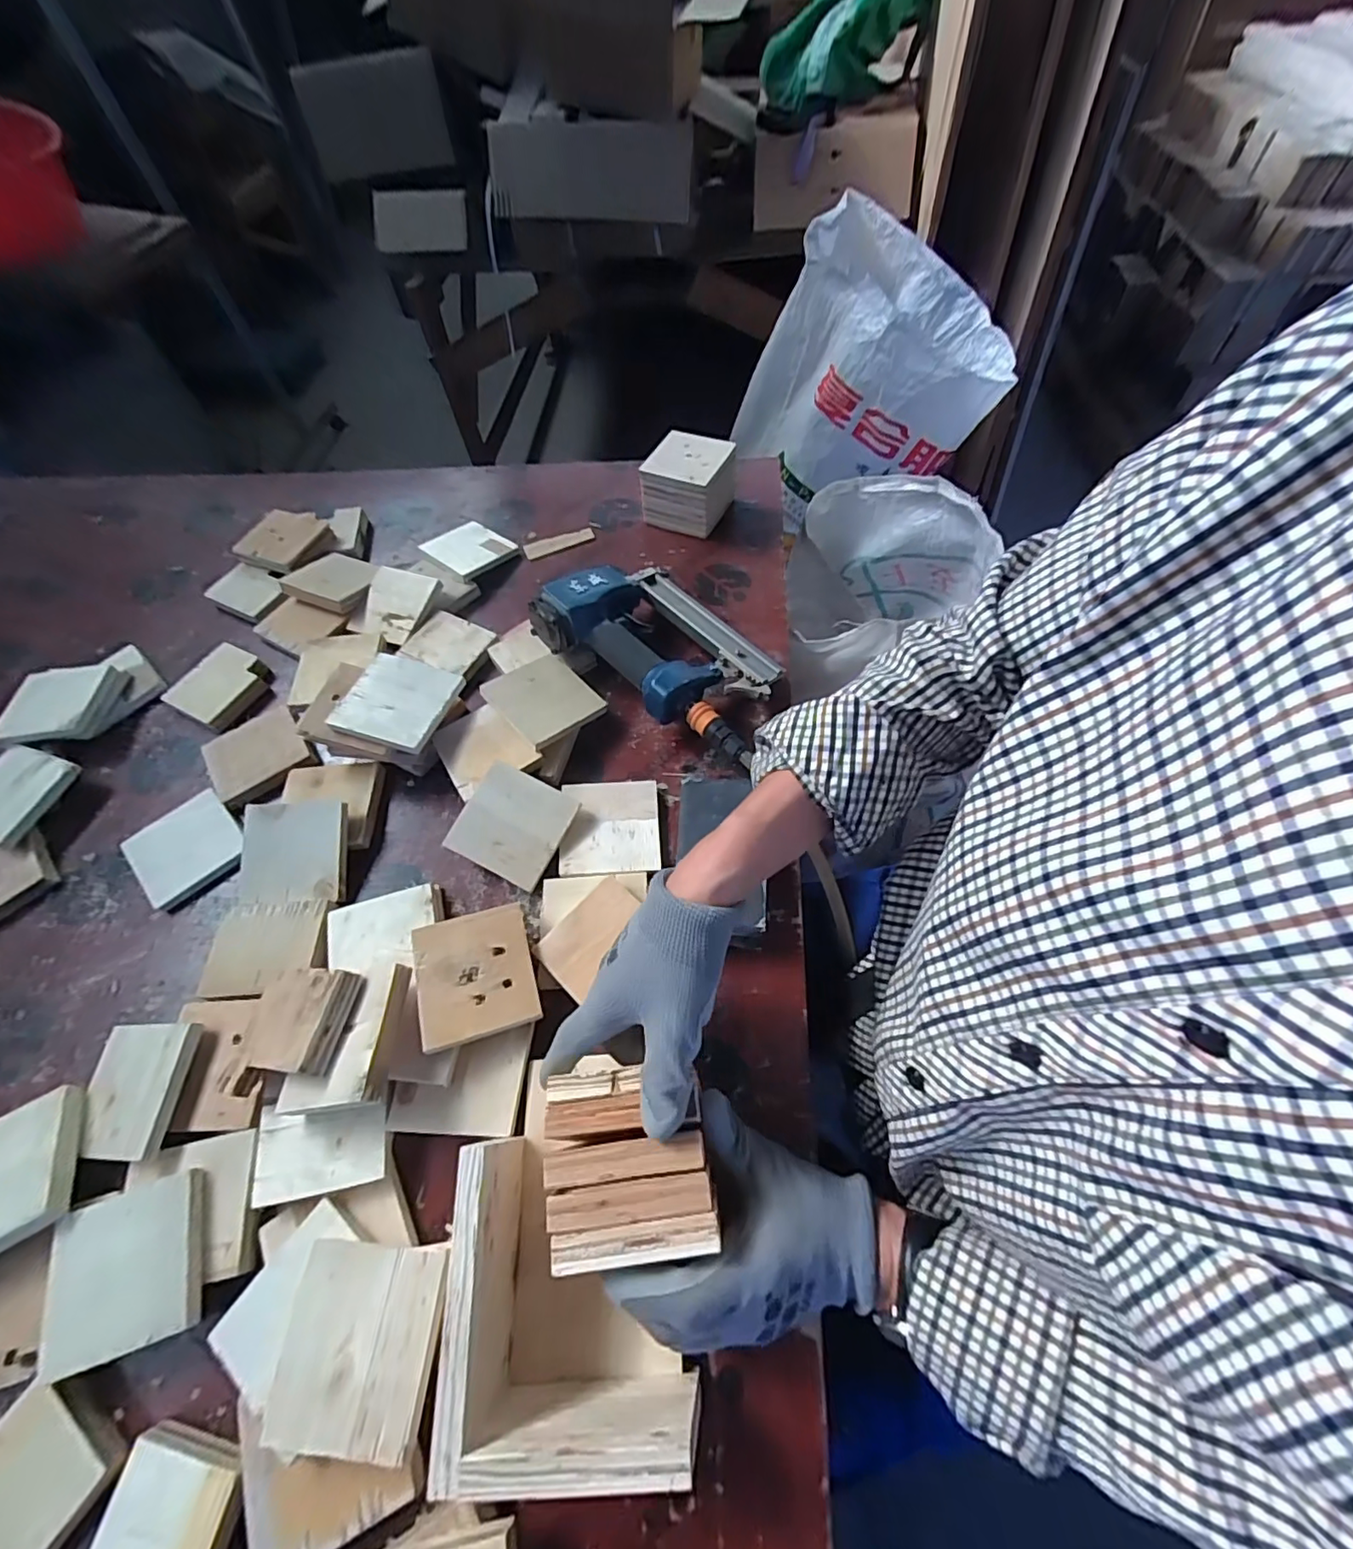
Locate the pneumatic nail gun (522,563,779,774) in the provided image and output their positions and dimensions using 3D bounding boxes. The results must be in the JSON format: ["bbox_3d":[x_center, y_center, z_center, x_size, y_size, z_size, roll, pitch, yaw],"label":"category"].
[{"bbox_3d":[-0.001,-0.137,0.598,0.266,0.076,0.163,35,70,19],"label":"pneumatic nail gun"}]

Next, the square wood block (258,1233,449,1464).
[{"bbox_3d":[-0.186,0.336,0.343,0.085,0.010,0.091,1,52,-2],"label":"square wood block"}]

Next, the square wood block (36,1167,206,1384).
[{"bbox_3d":[-0.362,0.324,0.381,0.095,0.011,0.087,-18,59,-6],"label":"square wood block"}]

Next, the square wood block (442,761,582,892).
[{"bbox_3d":[-0.147,0.044,0.518,0.090,0.007,0.089,27,83,0],"label":"square wood block"}]

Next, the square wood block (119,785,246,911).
[{"bbox_3d":[-0.462,0.069,0.547,0.089,0.014,0.088,-38,63,-17],"label":"square wood block"}]

